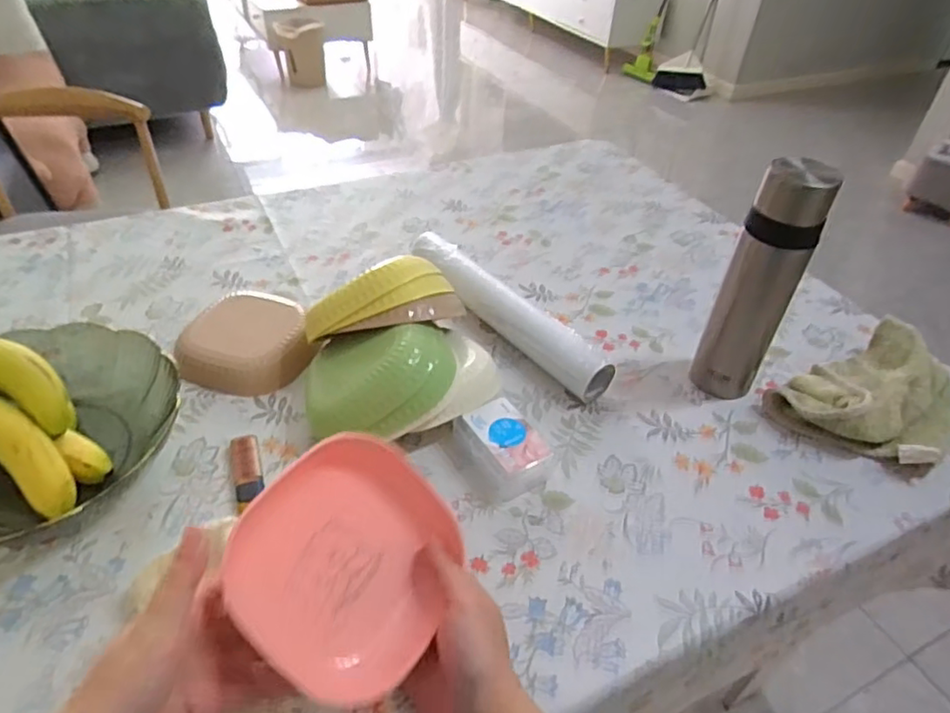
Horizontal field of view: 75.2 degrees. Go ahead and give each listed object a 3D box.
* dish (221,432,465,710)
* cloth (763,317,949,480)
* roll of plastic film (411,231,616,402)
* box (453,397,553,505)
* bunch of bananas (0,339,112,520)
[{"bbox_3d":[-0.080,0.132,0.398,0.142,0.027,0.142,52,48,-10],"label":"dish"},{"bbox_3d":[0.416,0.040,0.627,0.202,0.047,0.139,-24,48,-30],"label":"cloth"},{"bbox_3d":[0.028,-0.054,0.692,0.049,0.053,0.297,-28,50,-33],"label":"roll of plastic film"},{"bbox_3d":[0.024,0.083,0.557,0.061,0.033,0.082,-22,47,-28],"label":"box"},{"bbox_3d":[-0.381,0.054,0.497,0.167,0.102,0.101,15,41,12],"label":"bunch of bananas"}]

